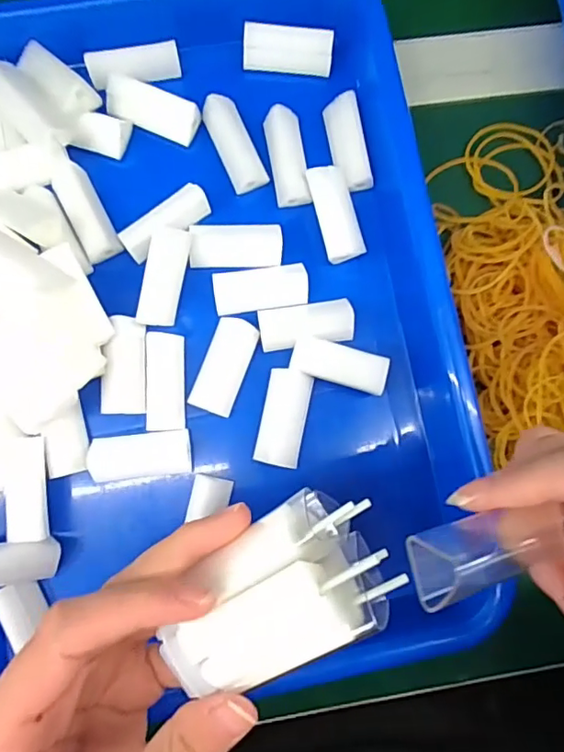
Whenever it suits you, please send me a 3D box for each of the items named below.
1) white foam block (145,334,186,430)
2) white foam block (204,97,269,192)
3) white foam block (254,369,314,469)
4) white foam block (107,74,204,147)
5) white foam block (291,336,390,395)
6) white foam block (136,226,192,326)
[{"bbox_3d":[-0.055,0.002,0.250,0.016,0.011,0.046,-2,83,-3],"label":"white foam block"},{"bbox_3d":[-0.023,-0.115,0.265,0.018,0.013,0.045,-24,85,-6],"label":"white foam block"},{"bbox_3d":[0.001,0.020,0.254,0.021,0.008,0.045,12,82,-2],"label":"white foam block"},{"bbox_3d":[-0.065,-0.133,0.267,0.045,0.013,0.018,22,82,0],"label":"white foam block"},{"bbox_3d":[0.028,-0.006,0.254,0.046,0.007,0.018,16,82,-1],"label":"white foam block"},{"bbox_3d":[-0.055,-0.046,0.249,0.015,0.014,0.045,14,101,-1],"label":"white foam block"}]

